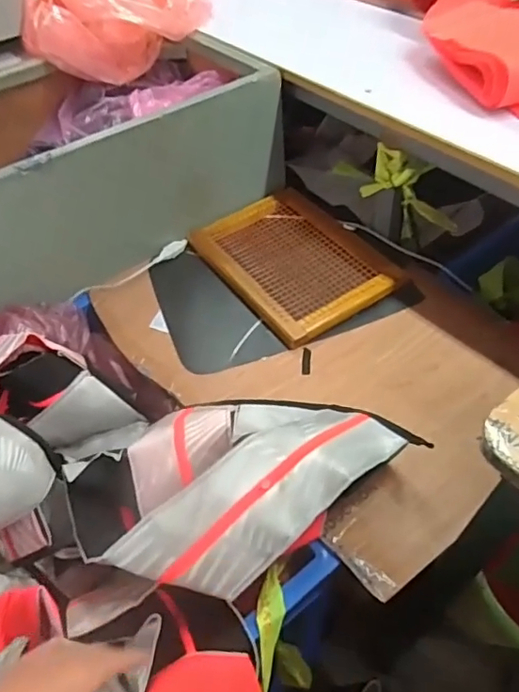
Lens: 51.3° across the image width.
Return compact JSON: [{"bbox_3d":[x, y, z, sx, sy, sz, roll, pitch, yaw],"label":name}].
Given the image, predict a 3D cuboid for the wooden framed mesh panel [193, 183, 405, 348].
[{"bbox_3d":[0.058,-0.152,0.948,0.241,0.035,0.324,-29,53,-19],"label":"wooden framed mesh panel"}]

